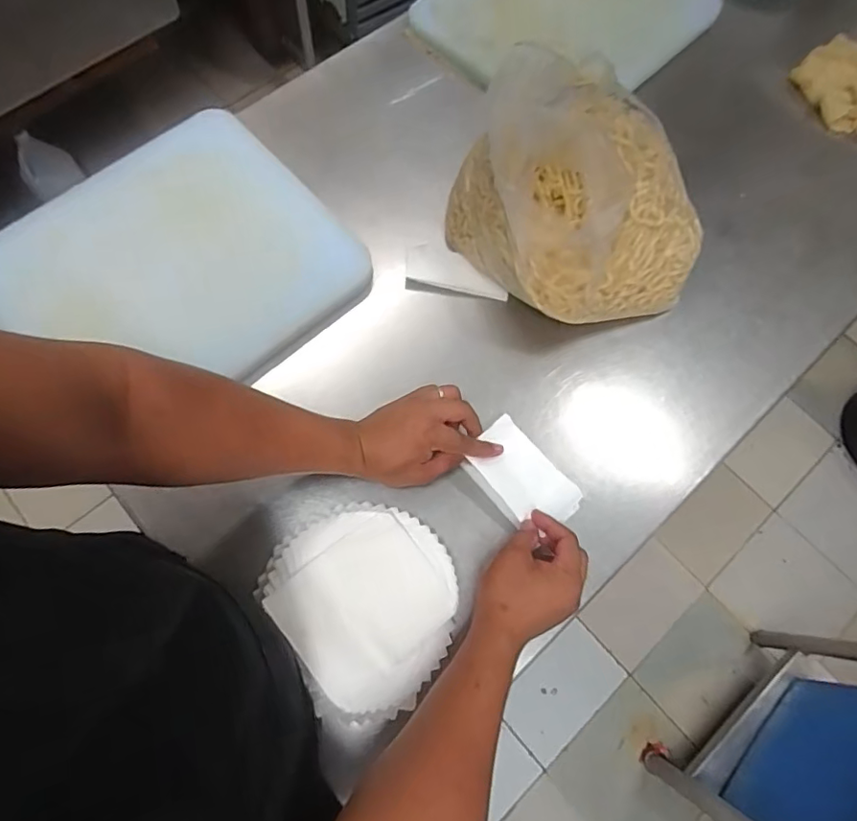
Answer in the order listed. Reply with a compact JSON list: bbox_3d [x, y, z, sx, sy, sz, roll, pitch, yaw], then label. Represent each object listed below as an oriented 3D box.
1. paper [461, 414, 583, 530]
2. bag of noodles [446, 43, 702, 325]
[{"bbox_3d":[0.104,0.077,0.605,0.128,0.009,0.079,46,68,3],"label":"paper"},{"bbox_3d":[0.182,-0.247,0.629,0.257,0.207,0.250,-21,73,-9],"label":"bag of noodles"}]

